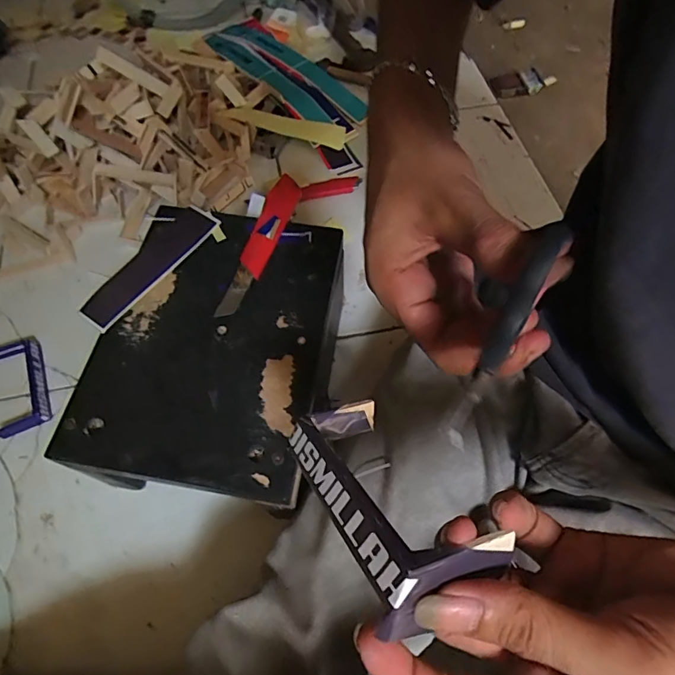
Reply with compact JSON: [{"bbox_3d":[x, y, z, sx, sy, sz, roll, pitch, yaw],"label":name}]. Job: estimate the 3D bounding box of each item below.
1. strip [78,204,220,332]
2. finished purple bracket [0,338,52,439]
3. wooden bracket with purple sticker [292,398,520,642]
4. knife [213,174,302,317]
[{"bbox_3d":[-0.200,-0.079,0.480,0.067,0.012,0.161,32,69,19],"label":"strip"},{"bbox_3d":[-0.370,0.056,0.536,0.056,0.014,0.115,-20,64,-10],"label":"finished purple bracket"},{"bbox_3d":[0.019,0.064,0.202,0.054,0.021,0.113,-24,31,-11],"label":"wooden bracket with purple sticker"},{"bbox_3d":[-0.078,-0.097,0.470,0.027,0.021,0.176,17,64,9],"label":"knife"}]

